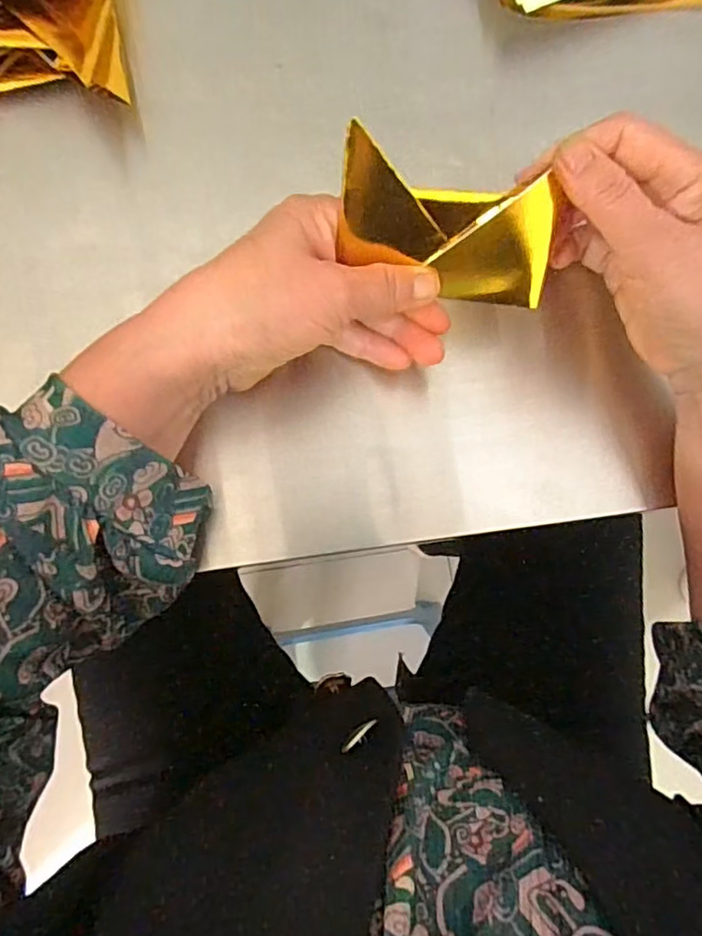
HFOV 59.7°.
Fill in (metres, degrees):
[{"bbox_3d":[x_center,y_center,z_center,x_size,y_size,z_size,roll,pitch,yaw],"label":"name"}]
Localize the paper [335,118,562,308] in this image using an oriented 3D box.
[{"bbox_3d":[0.043,-0.112,0.282,0.110,0.048,0.040,12,83,-20],"label":"paper"}]

